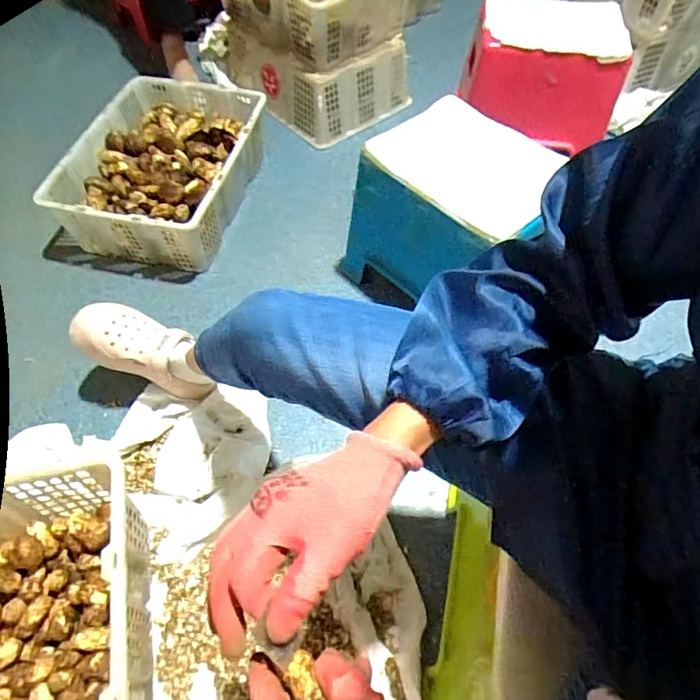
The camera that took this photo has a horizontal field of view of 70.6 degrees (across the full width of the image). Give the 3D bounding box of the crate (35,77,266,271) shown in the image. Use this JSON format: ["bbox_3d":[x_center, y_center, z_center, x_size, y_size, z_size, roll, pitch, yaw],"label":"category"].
[{"bbox_3d":[-0.402,-0.427,1.144,0.351,0.174,0.515,12,58,8],"label":"crate"}]

